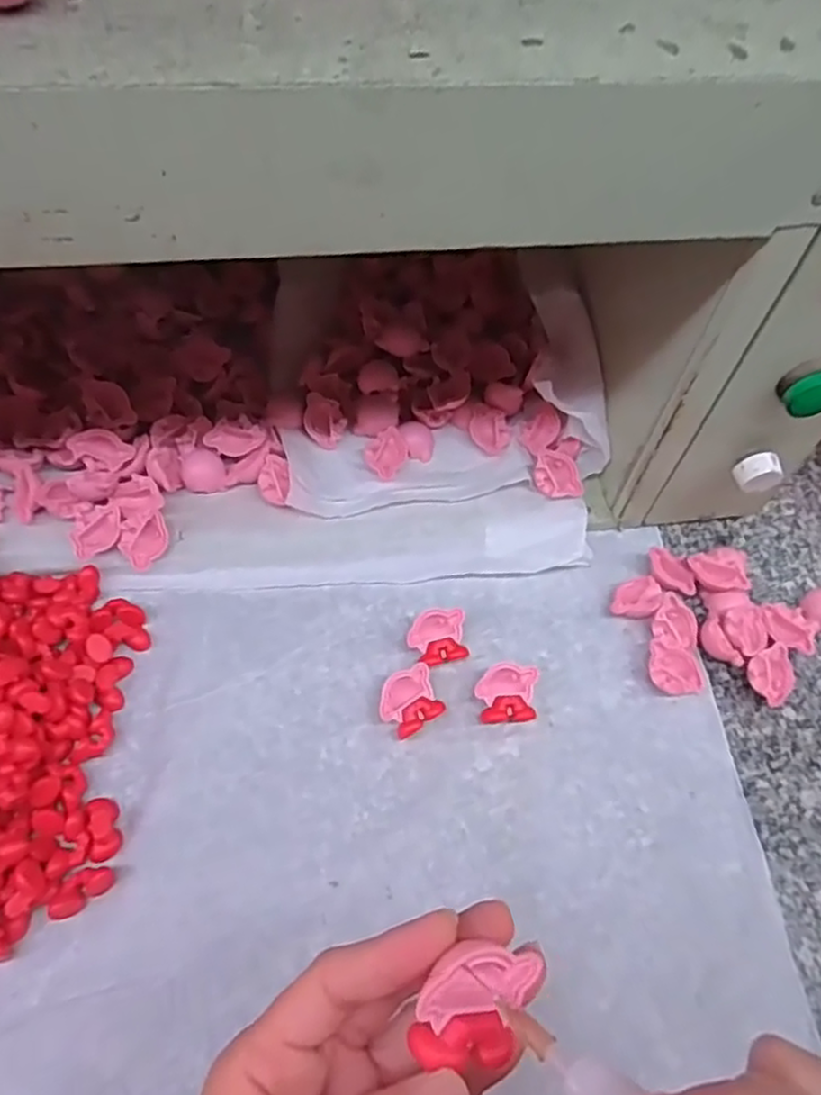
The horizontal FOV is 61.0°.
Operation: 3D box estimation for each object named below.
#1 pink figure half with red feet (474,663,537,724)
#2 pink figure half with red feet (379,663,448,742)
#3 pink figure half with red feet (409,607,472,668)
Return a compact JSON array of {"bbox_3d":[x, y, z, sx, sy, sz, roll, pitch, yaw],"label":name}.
[{"bbox_3d":[0.056,0.086,0.407,0.035,0.018,0.031,2,59,-3],"label":"pink figure half with red feet"},{"bbox_3d":[-0.001,0.089,0.402,0.034,0.017,0.033,-22,64,-17],"label":"pink figure half with red feet"},{"bbox_3d":[0.018,0.053,0.423,0.039,0.015,0.035,-19,63,-15],"label":"pink figure half with red feet"}]

